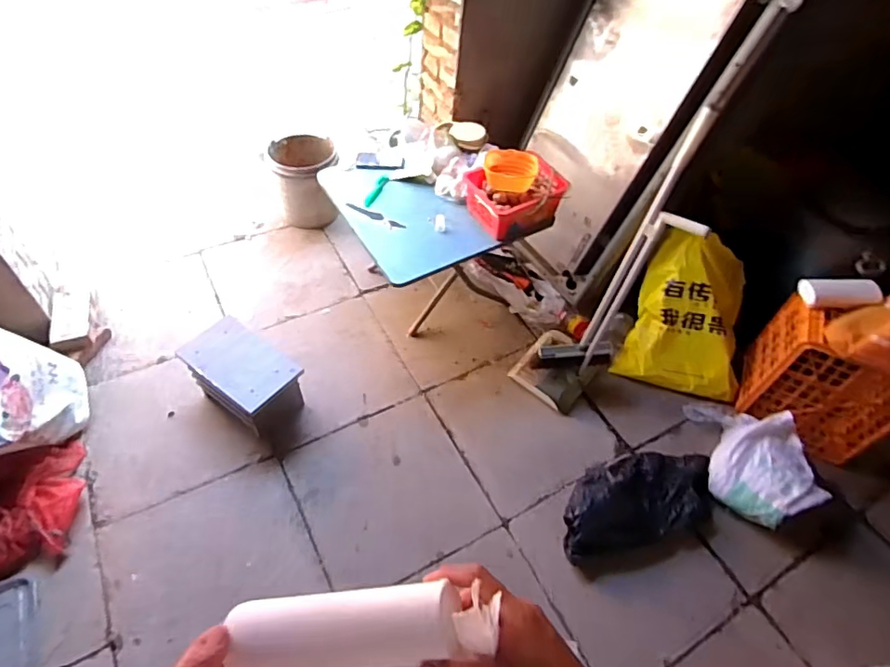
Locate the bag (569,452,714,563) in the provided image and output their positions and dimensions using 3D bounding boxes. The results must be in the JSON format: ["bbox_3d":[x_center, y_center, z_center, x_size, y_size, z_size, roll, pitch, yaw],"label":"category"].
[{"bbox_3d":[0.593,0.480,1.585,0.564,0.125,0.268,-10,53,-14],"label":"bag"}]

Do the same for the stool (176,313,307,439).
[{"bbox_3d":[-0.644,0.136,1.685,0.358,0.230,0.220,32,55,19],"label":"stool"}]

